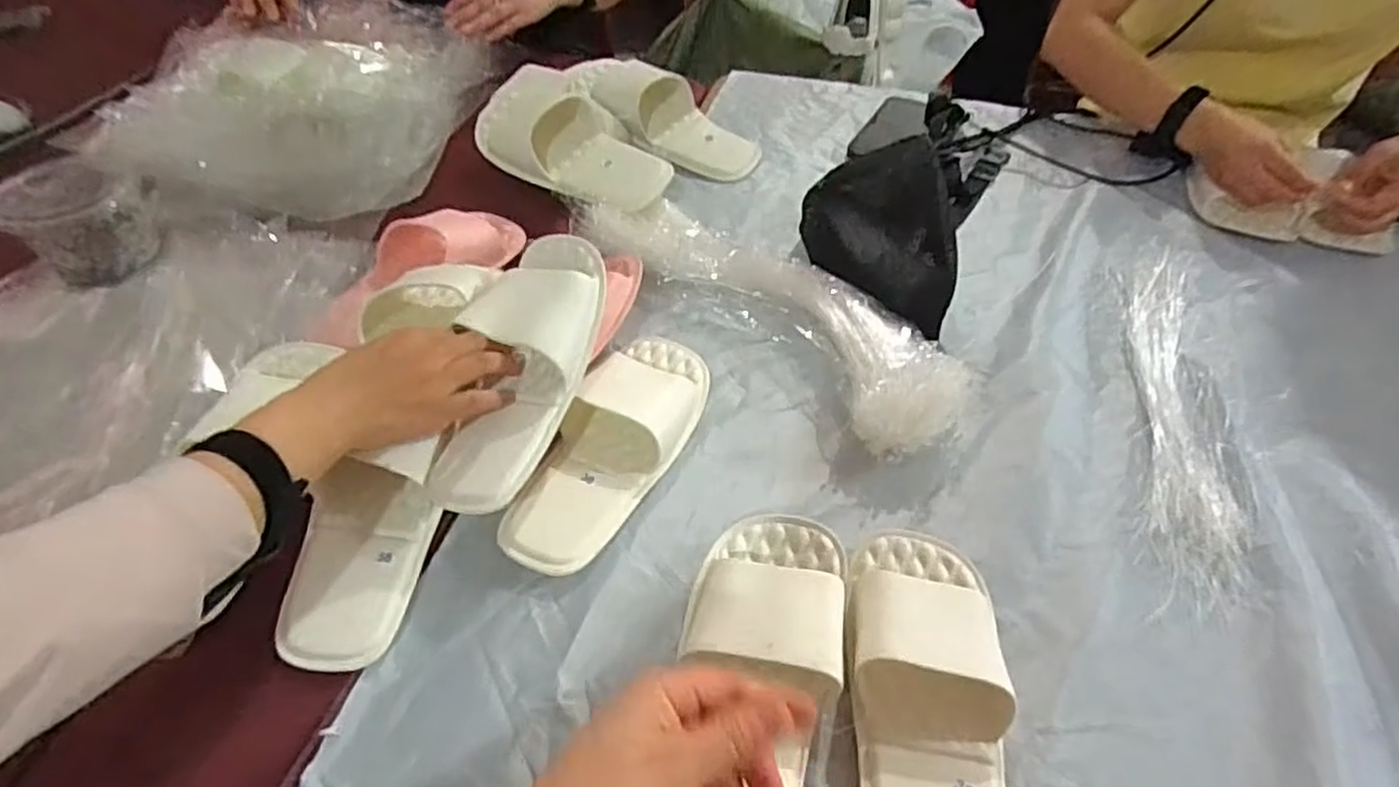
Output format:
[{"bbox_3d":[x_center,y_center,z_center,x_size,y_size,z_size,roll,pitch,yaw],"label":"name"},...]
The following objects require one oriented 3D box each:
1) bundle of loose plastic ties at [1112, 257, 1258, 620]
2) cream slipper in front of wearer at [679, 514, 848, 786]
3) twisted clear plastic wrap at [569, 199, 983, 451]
[{"bbox_3d":[0.403,0.014,0.596,0.074,0.013,0.366,13,52,11],"label":"bundle of loose plastic ties"},{"bbox_3d":[0.032,0.174,0.434,0.098,0.048,0.232,11,51,9],"label":"cream slipper in front of wearer"},{"bbox_3d":[0.050,-0.090,0.660,0.423,0.053,0.115,36,59,27],"label":"twisted clear plastic wrap"}]

